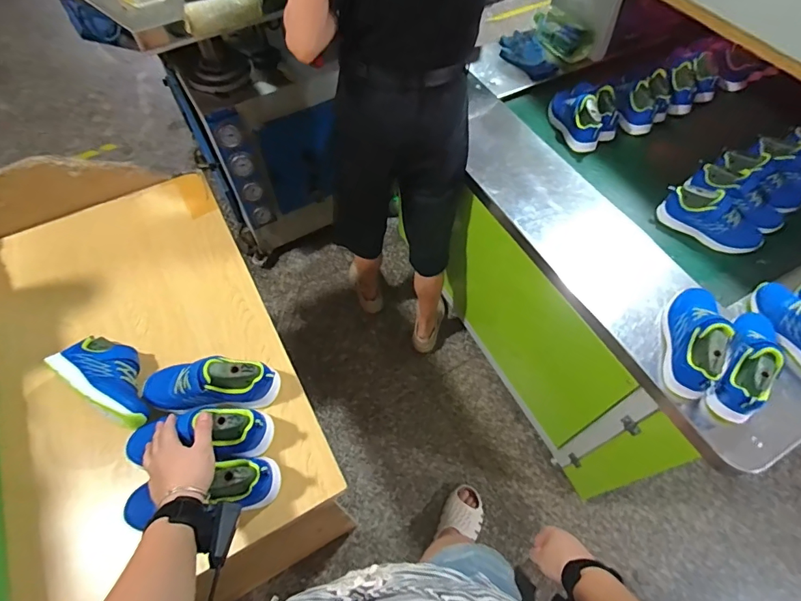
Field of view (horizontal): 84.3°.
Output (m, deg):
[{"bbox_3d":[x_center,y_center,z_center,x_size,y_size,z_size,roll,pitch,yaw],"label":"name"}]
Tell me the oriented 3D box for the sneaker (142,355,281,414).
[{"bbox_3d":[-0.314,0.137,0.725,0.217,0.100,0.073,-3,59,-1],"label":"sneaker"}]

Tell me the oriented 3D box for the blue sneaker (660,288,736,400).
[{"bbox_3d":[0.550,0.060,0.818,0.082,0.108,0.228,15,60,9],"label":"blue sneaker"}]

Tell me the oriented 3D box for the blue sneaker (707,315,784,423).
[{"bbox_3d":[0.636,0.102,0.801,0.080,0.112,0.231,32,64,18],"label":"blue sneaker"}]

